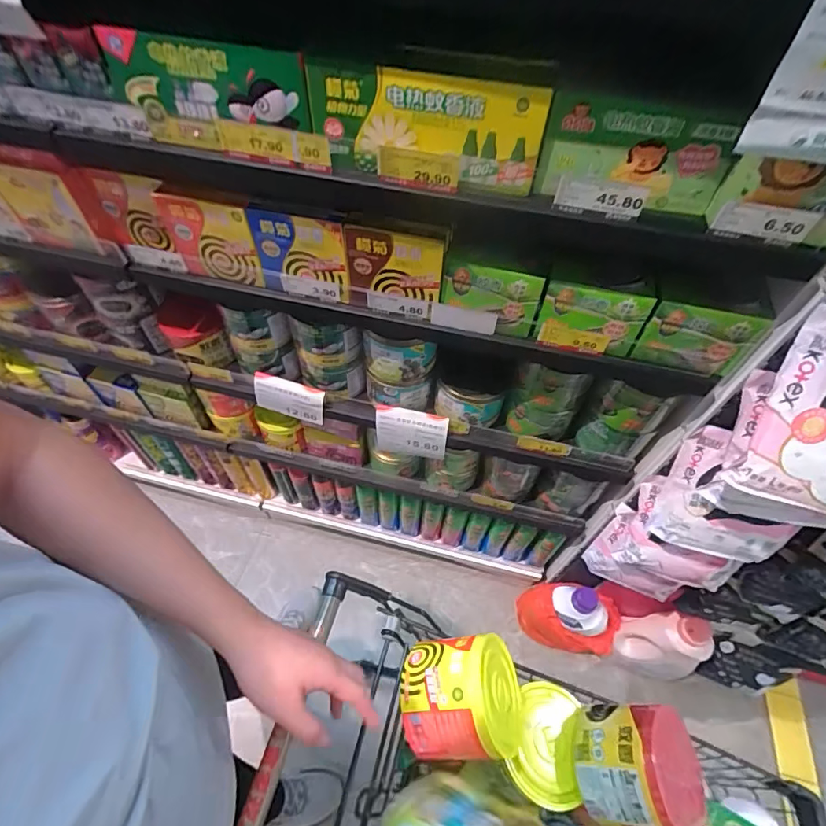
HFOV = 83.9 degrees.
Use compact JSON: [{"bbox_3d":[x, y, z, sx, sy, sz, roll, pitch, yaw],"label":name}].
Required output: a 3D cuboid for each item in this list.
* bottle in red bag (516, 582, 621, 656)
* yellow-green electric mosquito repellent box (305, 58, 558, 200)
[{"bbox_3d":[0.454,0.582,1.320,0.250,0.347,0.127,25,57,15],"label":"bottle in red bag"},{"bbox_3d":[0.004,-0.304,0.489,0.258,0.105,0.044,20,56,11],"label":"yellow-green electric mosquito repellent box"}]

